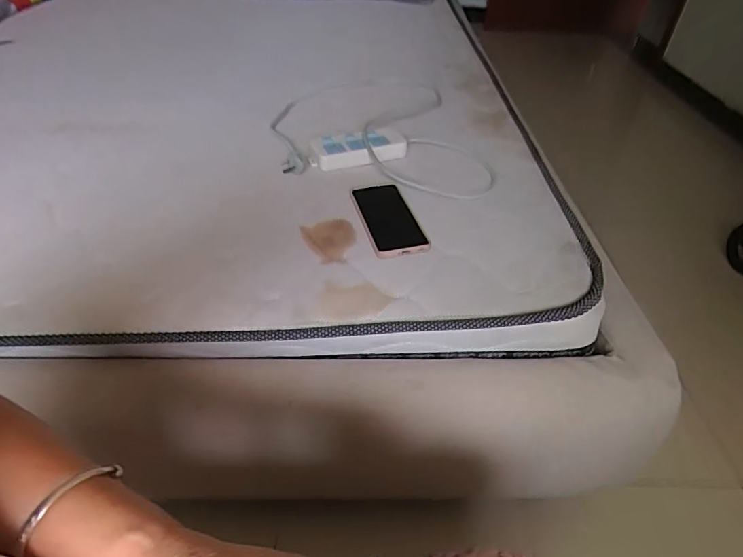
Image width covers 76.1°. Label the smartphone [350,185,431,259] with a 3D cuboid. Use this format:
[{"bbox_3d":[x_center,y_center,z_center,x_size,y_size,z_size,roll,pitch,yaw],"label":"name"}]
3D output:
[{"bbox_3d":[0.025,-0.092,0.712,0.079,0.010,0.174,-8,42,-12],"label":"smartphone"}]

